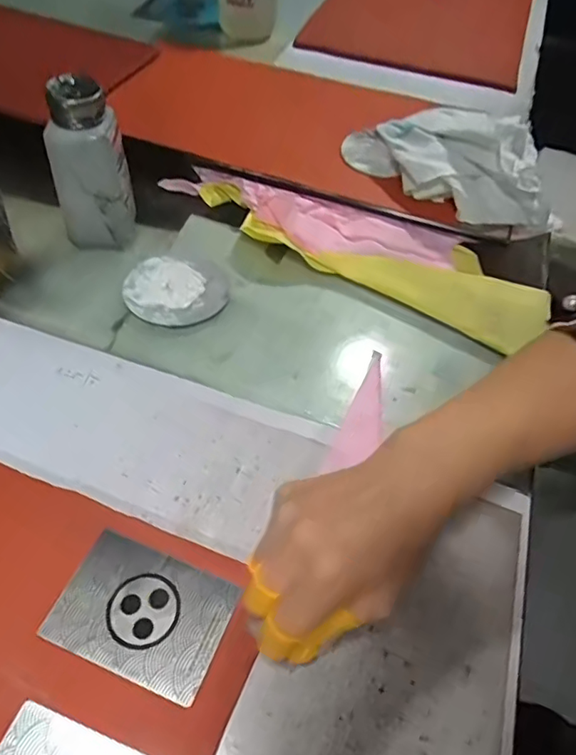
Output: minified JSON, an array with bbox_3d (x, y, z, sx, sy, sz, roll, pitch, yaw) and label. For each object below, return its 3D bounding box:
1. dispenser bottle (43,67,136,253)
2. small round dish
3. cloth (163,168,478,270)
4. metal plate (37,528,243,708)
[{"bbox_3d":[-0.156,-0.164,0.445,0.057,0.130,0.047,0,52,-5],"label":"dispenser bottle"},{"bbox_3d":[-0.093,-0.075,0.465,0.082,0.004,0.080,2,52,-3],"label":"small round dish"},{"bbox_3d":[0.014,-0.142,0.505,0.271,0.026,0.070,19,53,10],"label":"cloth"},{"bbox_3d":[-0.076,0.123,0.295,0.086,0.004,0.062,20,52,11],"label":"metal plate"}]

